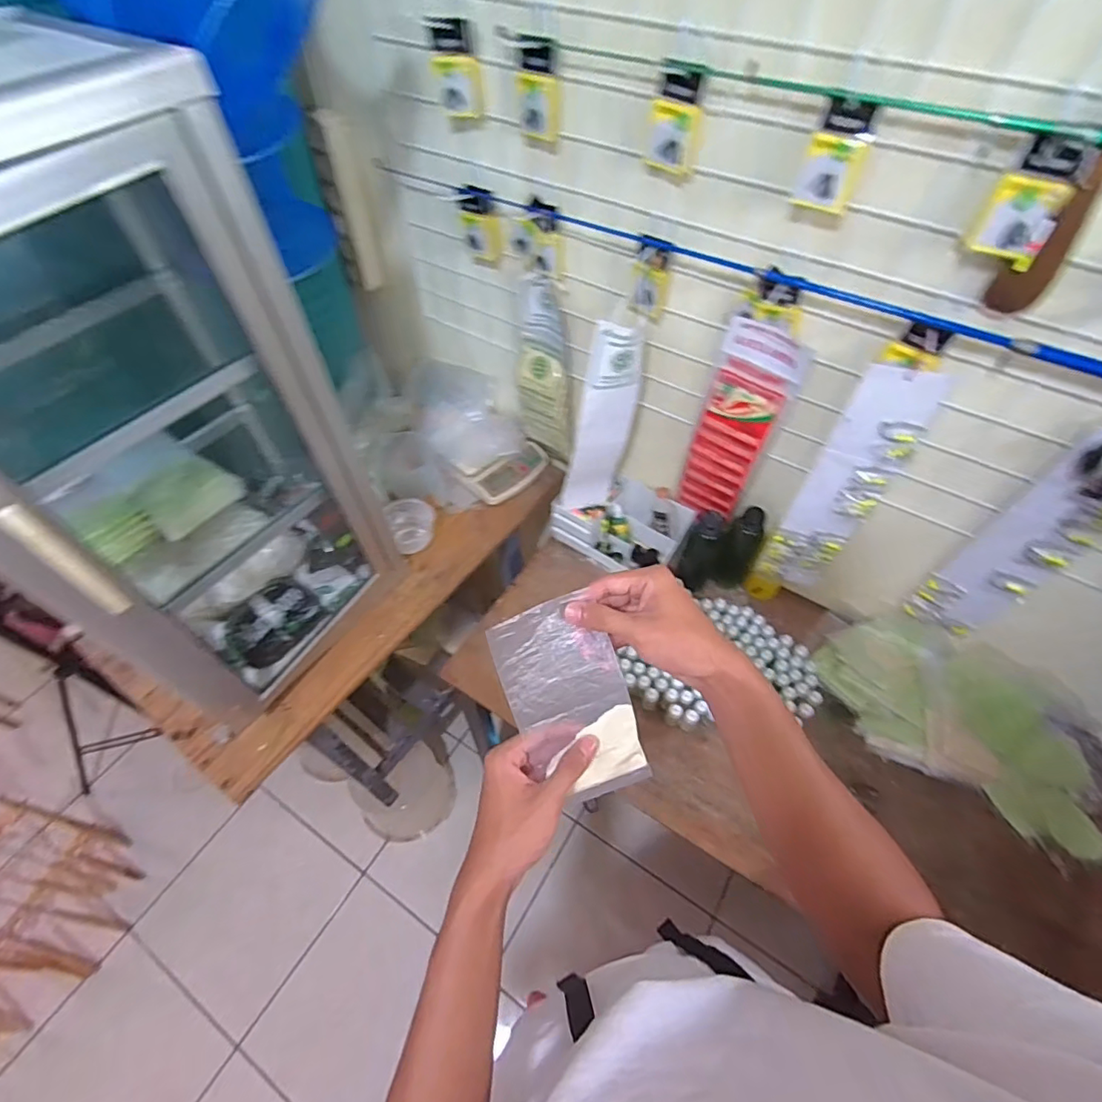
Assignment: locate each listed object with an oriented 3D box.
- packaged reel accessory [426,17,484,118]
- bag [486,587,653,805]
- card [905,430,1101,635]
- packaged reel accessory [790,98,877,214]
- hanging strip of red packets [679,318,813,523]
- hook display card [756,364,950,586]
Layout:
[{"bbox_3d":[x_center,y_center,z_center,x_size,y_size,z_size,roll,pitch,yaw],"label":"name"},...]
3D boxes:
[{"bbox_3d":[-0.115,-0.594,0.687,0.057,0.095,0.015,2,55,1],"label":"packaged reel accessory"},{"bbox_3d":[0.020,0.137,0.487,0.097,0.192,0.013,-20,15,-7],"label":"bag"},{"bbox_3d":[0.622,0.002,0.745,0.096,0.376,0.025,35,61,21],"label":"card"},{"bbox_3d":[0.285,-0.391,0.553,0.055,0.090,0.016,31,60,20],"label":"packaged reel accessory"},{"bbox_3d":[0.281,-0.176,0.850,0.111,0.353,0.030,24,58,16],"label":"hanging strip of red packets"},{"bbox_3d":[0.415,-0.080,0.804,0.103,0.411,0.017,17,52,8],"label":"hook display card"}]

